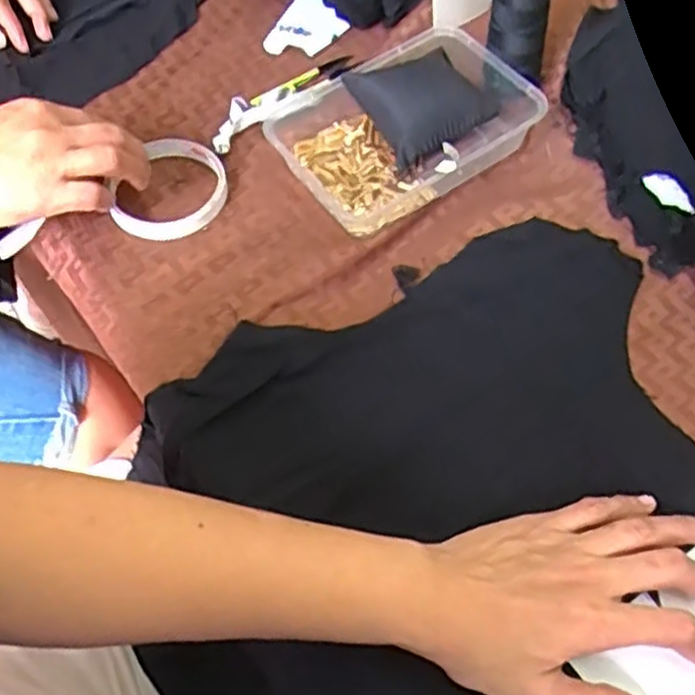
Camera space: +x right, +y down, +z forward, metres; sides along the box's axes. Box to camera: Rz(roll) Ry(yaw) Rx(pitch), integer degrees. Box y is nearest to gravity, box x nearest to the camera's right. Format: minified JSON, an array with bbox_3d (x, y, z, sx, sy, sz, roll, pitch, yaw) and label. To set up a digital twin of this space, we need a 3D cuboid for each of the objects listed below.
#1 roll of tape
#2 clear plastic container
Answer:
[{"bbox_3d":[-0.124,-0.112,0.513,0.073,0.016,0.088,21,63,12],"label":"roll of tape"},{"bbox_3d":[0.043,-0.163,0.530,0.178,0.047,0.130,-26,64,-14],"label":"clear plastic container"}]

